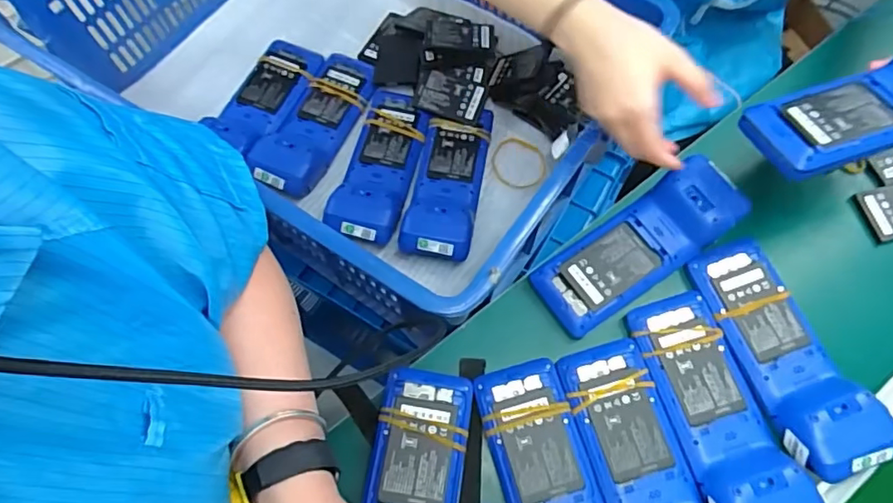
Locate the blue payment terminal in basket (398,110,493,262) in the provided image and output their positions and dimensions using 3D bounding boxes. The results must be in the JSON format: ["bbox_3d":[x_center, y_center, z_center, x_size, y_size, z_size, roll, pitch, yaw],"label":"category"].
[{"bbox_3d":[0.002,-0.090,0.695,0.081,0.042,0.220,10,57,5],"label":"blue payment terminal in basket"}]

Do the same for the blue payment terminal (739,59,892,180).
[{"bbox_3d":[0.383,-0.132,0.497,0.222,0.039,0.080,-20,70,-7],"label":"blue payment terminal"}]

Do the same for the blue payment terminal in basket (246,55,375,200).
[{"bbox_3d":[-0.164,-0.172,0.720,0.089,0.050,0.221,22,71,9],"label":"blue payment terminal in basket"}]

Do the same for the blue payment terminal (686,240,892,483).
[{"bbox_3d":[0.319,0.093,0.534,0.089,0.054,0.227,-17,70,-6],"label":"blue payment terminal"}]

